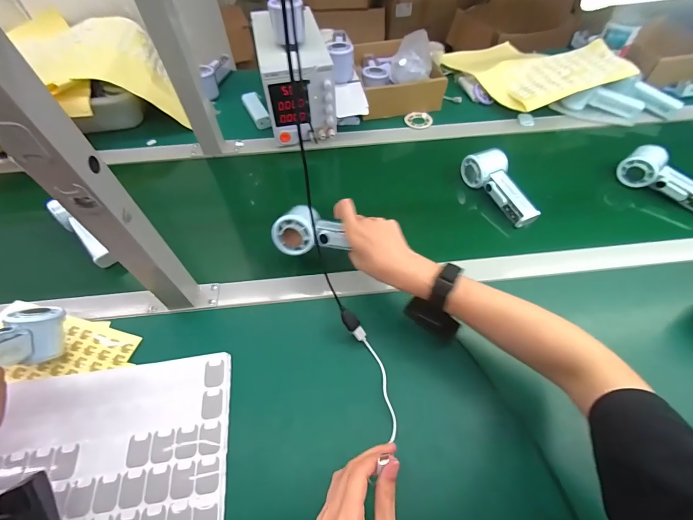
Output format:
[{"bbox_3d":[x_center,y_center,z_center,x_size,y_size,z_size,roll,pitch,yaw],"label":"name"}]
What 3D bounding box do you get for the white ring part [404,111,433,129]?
[{"bbox_3d":[0.156,-0.303,0.727,0.059,0.008,0.059,3,55,3],"label":"white ring part"}]

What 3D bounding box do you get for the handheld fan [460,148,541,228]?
[{"bbox_3d":[0.267,-0.128,0.569,0.051,0.054,0.153,-26,59,-16],"label":"handheld fan"}]

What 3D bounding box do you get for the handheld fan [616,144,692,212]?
[{"bbox_3d":[0.552,-0.134,0.569,0.055,0.053,0.154,-32,61,-19],"label":"handheld fan"}]

